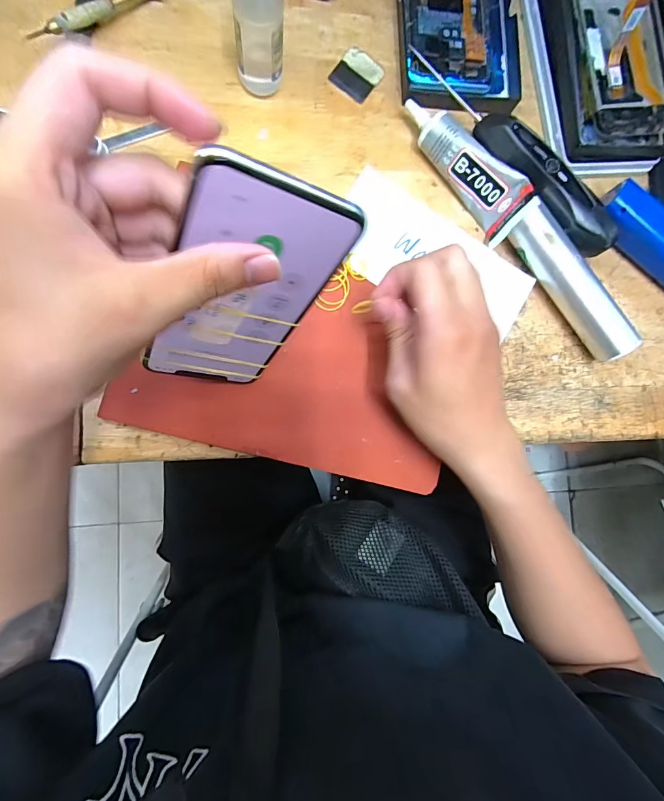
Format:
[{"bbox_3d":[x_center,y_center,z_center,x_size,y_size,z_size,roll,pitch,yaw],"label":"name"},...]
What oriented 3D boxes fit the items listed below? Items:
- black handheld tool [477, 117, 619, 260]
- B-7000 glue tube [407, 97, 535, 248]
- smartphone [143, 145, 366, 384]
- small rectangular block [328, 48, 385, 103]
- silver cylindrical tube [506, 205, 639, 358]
[{"bbox_3d":[0.171,-0.173,0.316,0.142,0.030,0.033,43,82,-4],"label":"black handheld tool"},{"bbox_3d":[0.110,-0.191,0.307,0.035,0.032,0.128,-36,92,-9],"label":"B-7000 glue tube"},{"bbox_3d":[-0.050,-0.050,0.208,0.073,0.152,0.005,6,60,-30],"label":"smartphone"},{"bbox_3d":[0.021,-0.272,0.323,0.036,0.005,0.038,34,82,-5],"label":"small rectangular block"},{"bbox_3d":[0.197,-0.094,0.319,0.028,0.032,0.133,-36,92,-9],"label":"silver cylindrical tube"}]

